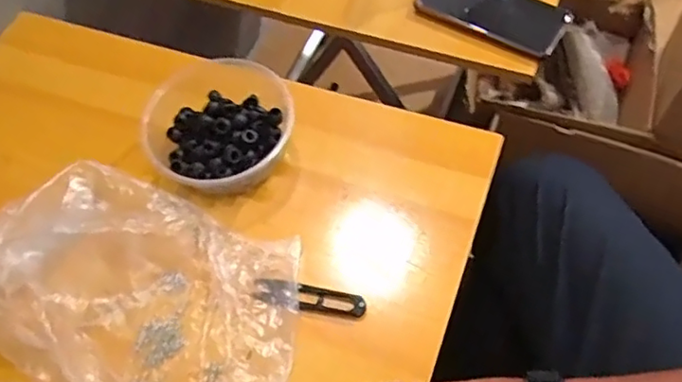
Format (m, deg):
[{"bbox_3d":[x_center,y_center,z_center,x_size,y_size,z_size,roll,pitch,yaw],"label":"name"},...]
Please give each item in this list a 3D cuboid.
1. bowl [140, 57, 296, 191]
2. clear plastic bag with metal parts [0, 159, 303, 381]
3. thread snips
[{"bbox_3d":[-0.126,-0.069,0.602,0.142,0.053,0.142,-2,59,3],"label":"bowl"},{"bbox_3d":[-0.169,0.085,0.502,0.284,0.072,0.198,28,65,19],"label":"clear plastic bag with metal parts"},{"bbox_3d":[-0.028,0.093,0.524,0.098,0.007,0.022,8,60,8],"label":"thread snips"}]

